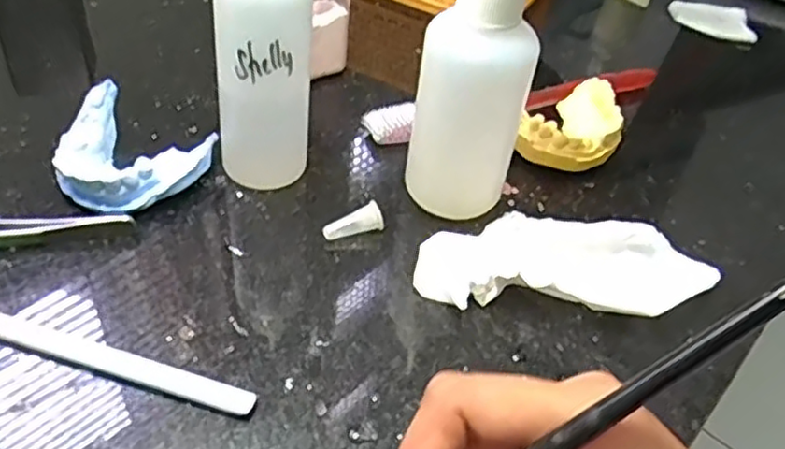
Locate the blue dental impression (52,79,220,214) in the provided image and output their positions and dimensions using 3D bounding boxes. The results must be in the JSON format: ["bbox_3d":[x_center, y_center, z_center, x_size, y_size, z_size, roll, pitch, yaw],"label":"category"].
[{"bbox_3d":[-0.123,-0.031,0.317,0.068,0.023,0.058,20,45,13],"label":"blue dental impression"}]

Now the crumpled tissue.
[{"bbox_3d":[0.076,0.013,0.306,0.129,0.017,0.054,2,44,-6],"label":"crumpled tissue"}]

